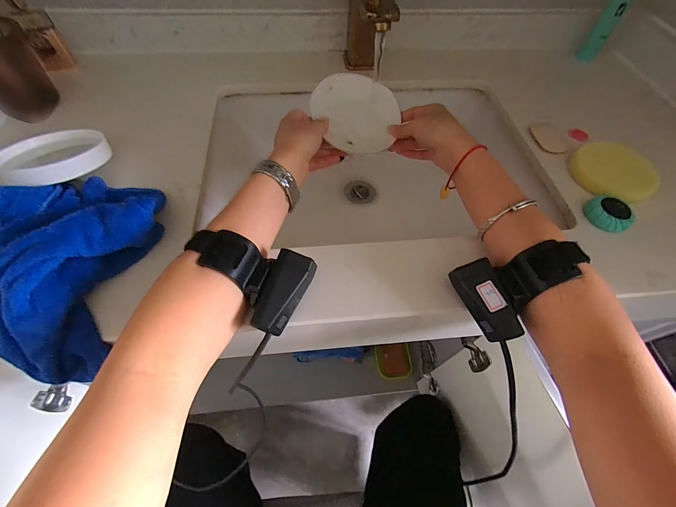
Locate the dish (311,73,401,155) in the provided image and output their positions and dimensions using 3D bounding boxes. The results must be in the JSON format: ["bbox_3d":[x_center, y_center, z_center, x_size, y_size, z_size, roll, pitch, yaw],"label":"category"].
[{"bbox_3d":[0.023,-0.192,0.424,0.115,0.008,0.122,2,75,-9],"label":"dish"}]

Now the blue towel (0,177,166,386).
[{"bbox_3d":[-0.255,-0.003,0.278,0.140,0.061,0.191,13,60,3],"label":"blue towel"}]

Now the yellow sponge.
[{"bbox_3d":[0.334,-0.100,0.379,0.081,0.018,0.090,-38,67,-23],"label":"yellow sponge"}]

